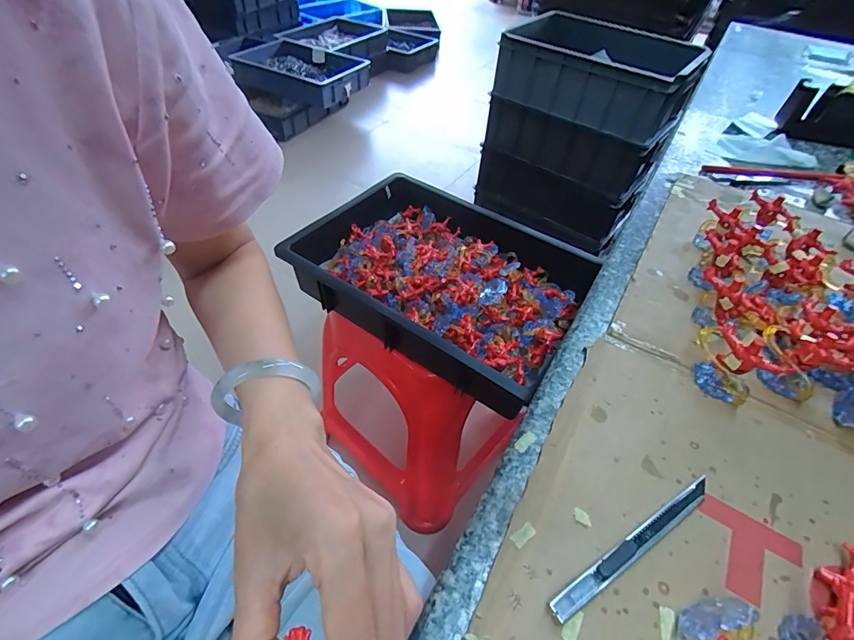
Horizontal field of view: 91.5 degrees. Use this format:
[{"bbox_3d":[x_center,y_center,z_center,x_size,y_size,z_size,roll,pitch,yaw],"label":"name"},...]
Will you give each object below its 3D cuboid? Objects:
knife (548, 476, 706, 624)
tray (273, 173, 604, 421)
[{"bbox_3d":[0.122,0.127,0.238,0.133,0.009,0.010,-22,54,-23],"label":"knife"},{"bbox_3d":[0.013,-0.080,0.670,0.451,0.087,0.307,31,52,21],"label":"tray"}]

